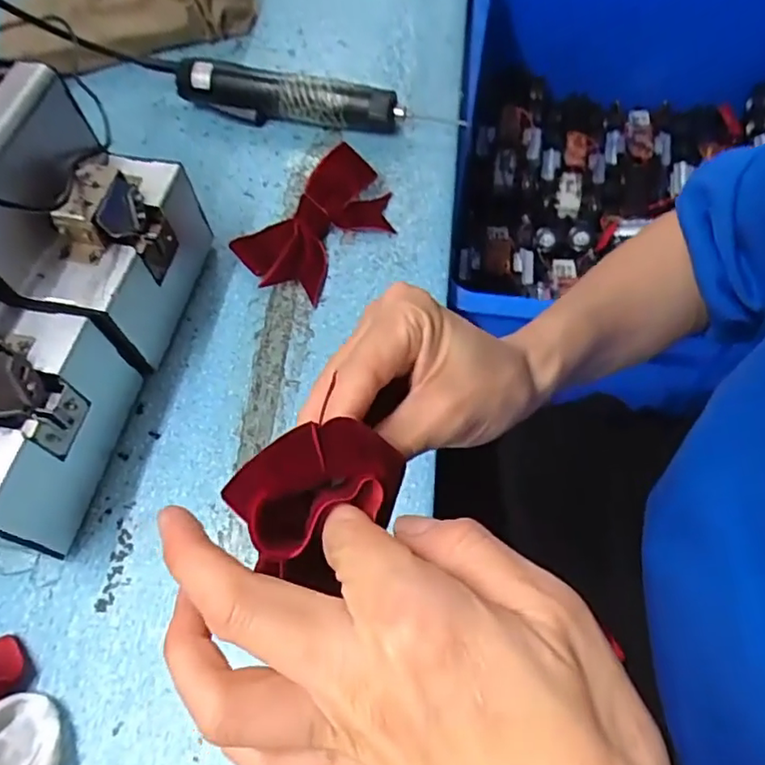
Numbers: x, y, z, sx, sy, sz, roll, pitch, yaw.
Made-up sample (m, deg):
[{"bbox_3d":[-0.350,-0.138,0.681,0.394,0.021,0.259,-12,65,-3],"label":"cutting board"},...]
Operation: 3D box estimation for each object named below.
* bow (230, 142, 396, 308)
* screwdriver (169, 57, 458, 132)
[{"bbox_3d":[-0.047,-0.121,0.451,0.125,0.028,0.078,-42,66,-16],"label":"bow"},{"bbox_3d":[-0.065,-0.241,0.511,0.246,0.040,0.032,11,63,11],"label":"screwdriver"}]

